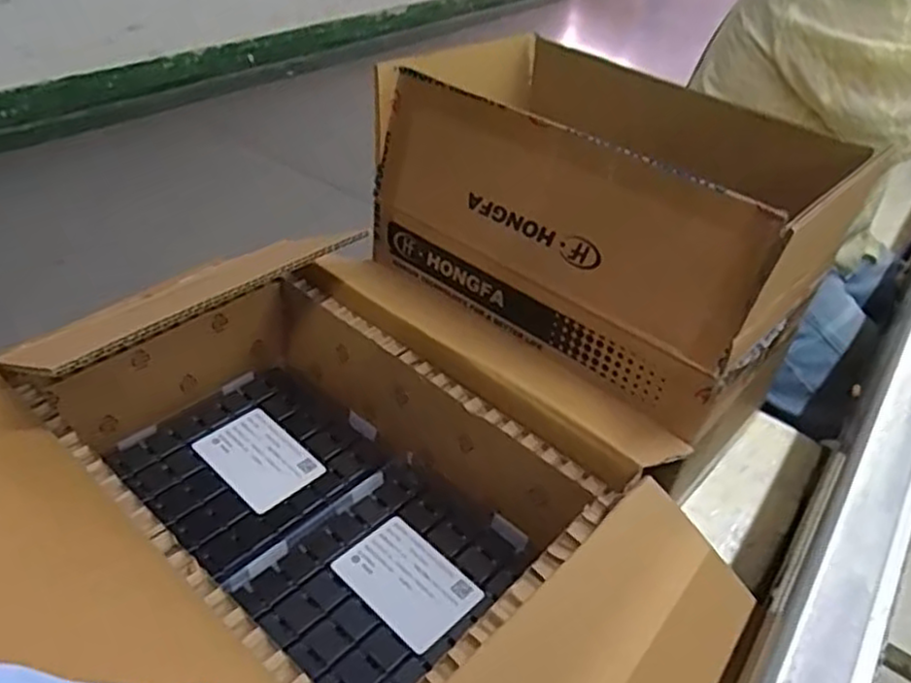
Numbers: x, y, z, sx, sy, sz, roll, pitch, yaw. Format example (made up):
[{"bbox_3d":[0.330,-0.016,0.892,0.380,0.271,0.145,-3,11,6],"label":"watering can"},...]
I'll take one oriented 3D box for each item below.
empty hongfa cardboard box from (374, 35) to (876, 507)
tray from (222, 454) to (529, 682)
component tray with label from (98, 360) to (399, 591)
[{"bbox_3d":[0.154,-0.132,0.717,0.275,0.238,0.396,-27,50,-37],"label":"empty hongfa cardboard box"},{"bbox_3d":[-0.051,0.176,0.557,0.156,0.018,0.191,33,44,28],"label":"tray"},{"bbox_3d":[-0.175,0.100,0.631,0.175,0.024,0.189,34,45,30],"label":"component tray with label"}]

